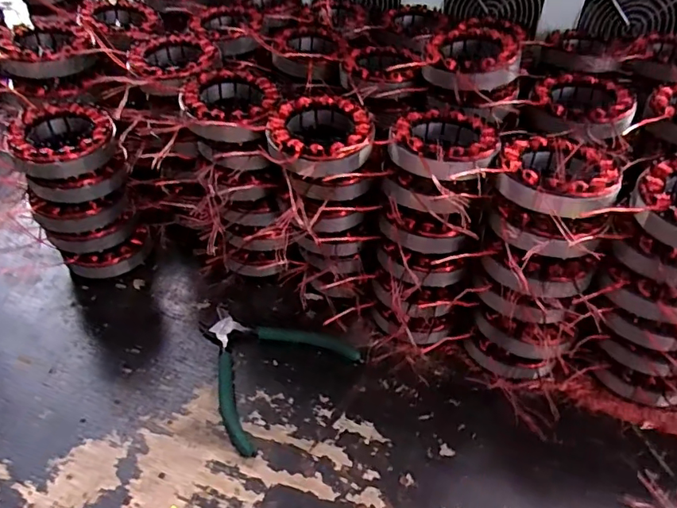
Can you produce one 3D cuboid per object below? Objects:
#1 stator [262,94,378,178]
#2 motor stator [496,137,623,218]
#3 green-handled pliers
[{"bbox_3d":[-0.015,-0.096,0.417,0.086,0.029,0.098,4,43,3],"label":"stator"},{"bbox_3d":[0.162,-0.058,0.377,0.084,0.024,0.093,12,44,11],"label":"motor stator"},{"bbox_3d":[-0.072,0.093,0.456,0.129,0.009,0.133,33,51,30],"label":"green-handled pliers"}]

